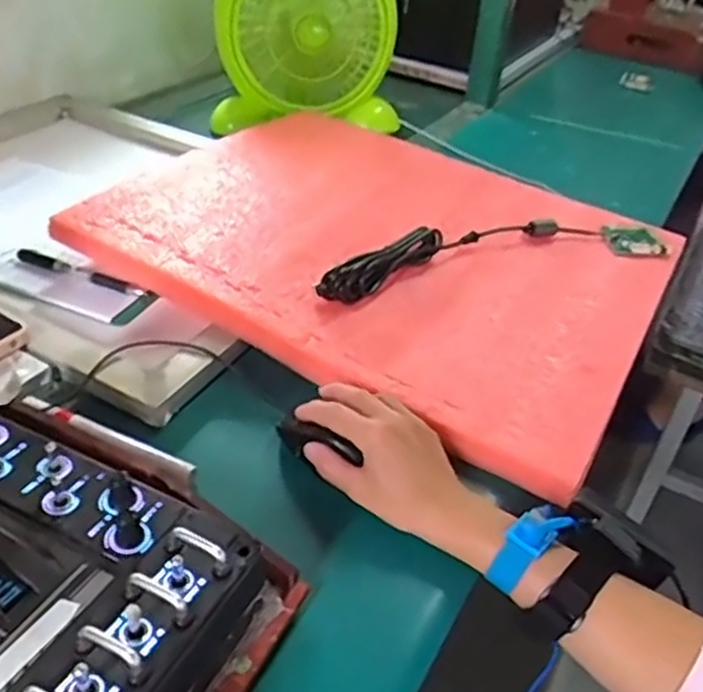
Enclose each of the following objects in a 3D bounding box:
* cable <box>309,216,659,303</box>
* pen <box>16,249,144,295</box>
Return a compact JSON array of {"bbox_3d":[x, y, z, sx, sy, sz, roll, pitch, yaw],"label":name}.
[{"bbox_3d":[0.142,-0.099,0.712,0.392,0.034,0.082,-12,41,-22],"label":"cable"},{"bbox_3d":[-0.251,-0.068,0.671,0.141,0.016,0.014,20,39,18],"label":"pen"}]

